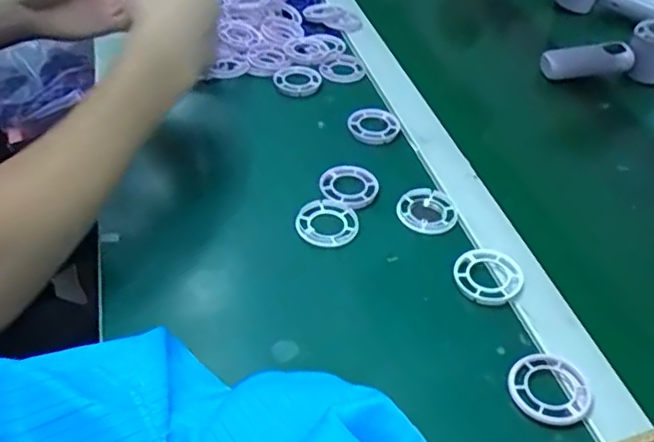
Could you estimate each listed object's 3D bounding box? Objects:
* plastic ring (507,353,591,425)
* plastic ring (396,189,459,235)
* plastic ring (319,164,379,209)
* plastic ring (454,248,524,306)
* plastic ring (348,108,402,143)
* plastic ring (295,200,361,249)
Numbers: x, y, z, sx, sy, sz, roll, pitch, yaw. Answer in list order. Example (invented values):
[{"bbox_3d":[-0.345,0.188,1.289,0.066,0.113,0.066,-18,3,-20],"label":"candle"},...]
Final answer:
[{"bbox_3d":[0.151,0.113,0.431,0.052,0.007,0.054,0,44,0],"label":"plastic ring"},{"bbox_3d":[0.089,-0.009,0.564,0.053,0.004,0.051,0,44,0],"label":"plastic ring"},{"bbox_3d":[0.020,-0.032,0.581,0.051,0.006,0.054,0,44,0],"label":"plastic ring"},{"bbox_3d":[0.129,0.043,0.506,0.052,0.008,0.056,0,44,0],"label":"plastic ring"},{"bbox_3d":[0.049,-0.099,0.664,0.053,0.009,0.054,0,44,0],"label":"plastic ring"},{"bbox_3d":[0.001,0.002,0.546,0.053,0.007,0.051,0,44,0],"label":"plastic ring"}]

